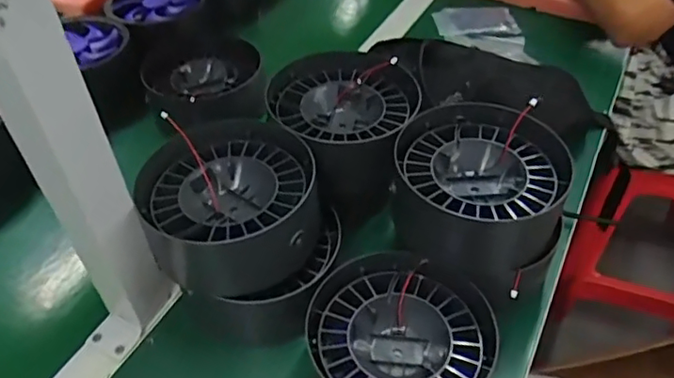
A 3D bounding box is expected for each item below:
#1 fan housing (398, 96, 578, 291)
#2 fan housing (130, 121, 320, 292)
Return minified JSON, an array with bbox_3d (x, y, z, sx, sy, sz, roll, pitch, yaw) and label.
[{"bbox_3d":[0.113,0.002,0.483,0.143,0.075,0.143,21,52,19],"label":"fan housing"},{"bbox_3d":[-0.083,0.014,0.465,0.153,0.062,0.139,20,52,19],"label":"fan housing"}]

